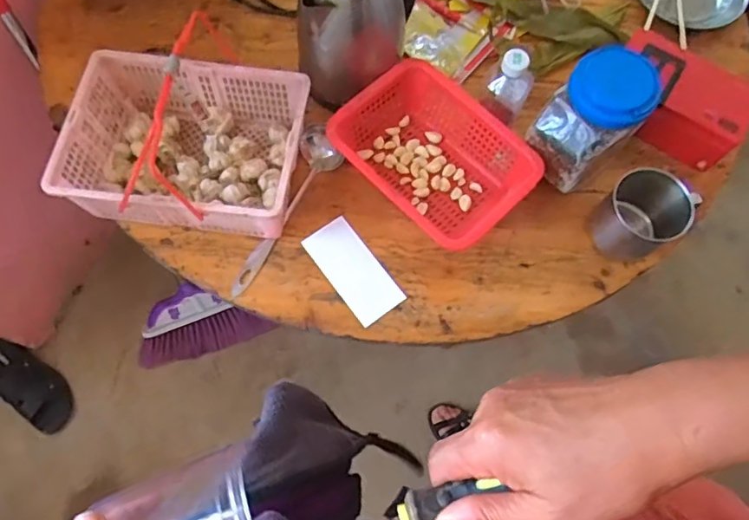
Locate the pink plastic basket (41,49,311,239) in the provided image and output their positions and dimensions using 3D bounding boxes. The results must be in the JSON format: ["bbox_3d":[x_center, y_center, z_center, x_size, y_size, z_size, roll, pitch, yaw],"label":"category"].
[{"bbox_3d":[-0.246,-0.163,0.727,0.293,0.193,0.214,5,70,0],"label":"pink plastic basket"}]

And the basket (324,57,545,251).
[{"bbox_3d":[0.078,-0.141,0.778,0.179,0.082,0.250,-41,77,-15],"label":"basket"}]

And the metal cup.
[{"bbox_3d":[0.357,-0.058,0.761,0.099,0.107,0.096,1,71,-2],"label":"metal cup"}]

